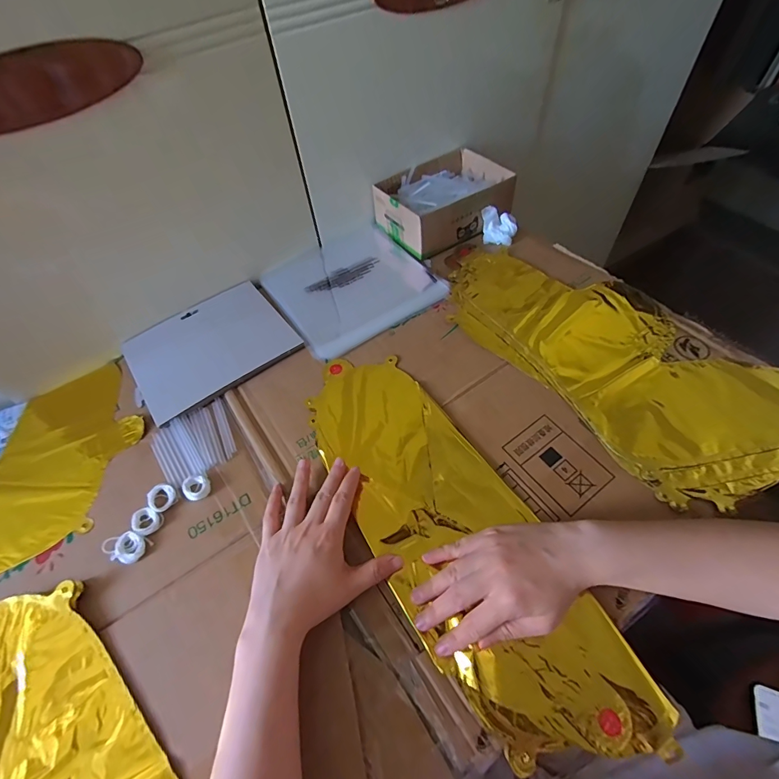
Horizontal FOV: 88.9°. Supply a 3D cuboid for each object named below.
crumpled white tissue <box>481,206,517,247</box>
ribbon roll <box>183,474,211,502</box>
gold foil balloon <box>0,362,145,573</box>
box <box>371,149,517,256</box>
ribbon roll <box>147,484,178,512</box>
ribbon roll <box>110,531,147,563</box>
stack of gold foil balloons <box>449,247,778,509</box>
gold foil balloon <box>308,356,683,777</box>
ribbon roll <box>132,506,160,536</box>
[{"bbox_3d":[0.165,-0.247,0.600,0.052,0.043,0.032,8,56,10],"label":"crumpled white tissue"},{"bbox_3d":[-0.197,0.101,0.406,0.028,0.007,0.025,12,57,13],"label":"ribbon roll"},{"bbox_3d":[-0.451,0.120,0.420,0.357,0.015,0.206,-30,58,-16],"label":"gold foil balloon"},{"bbox_3d":[0.085,-0.298,0.634,0.187,0.068,0.138,-30,58,-16],"label":"box"},{"bbox_3d":[-0.229,0.109,0.400,0.025,0.009,0.025,-2,55,3],"label":"ribbon roll"},{"bbox_3d":[-0.244,0.149,0.374,0.028,0.009,0.026,-2,55,3],"label":"ribbon roll"},{"bbox_3d":[0.257,-0.055,0.478,0.215,0.024,0.425,-32,58,-17],"label":"stack of gold foil balloons"},{"bbox_3d":[0.051,0.120,0.381,0.140,0.009,0.416,-29,59,-15],"label":"gold foil balloon"},{"bbox_3d":[-0.237,0.129,0.387,0.024,0.011,0.024,-2,55,3],"label":"ribbon roll"}]

